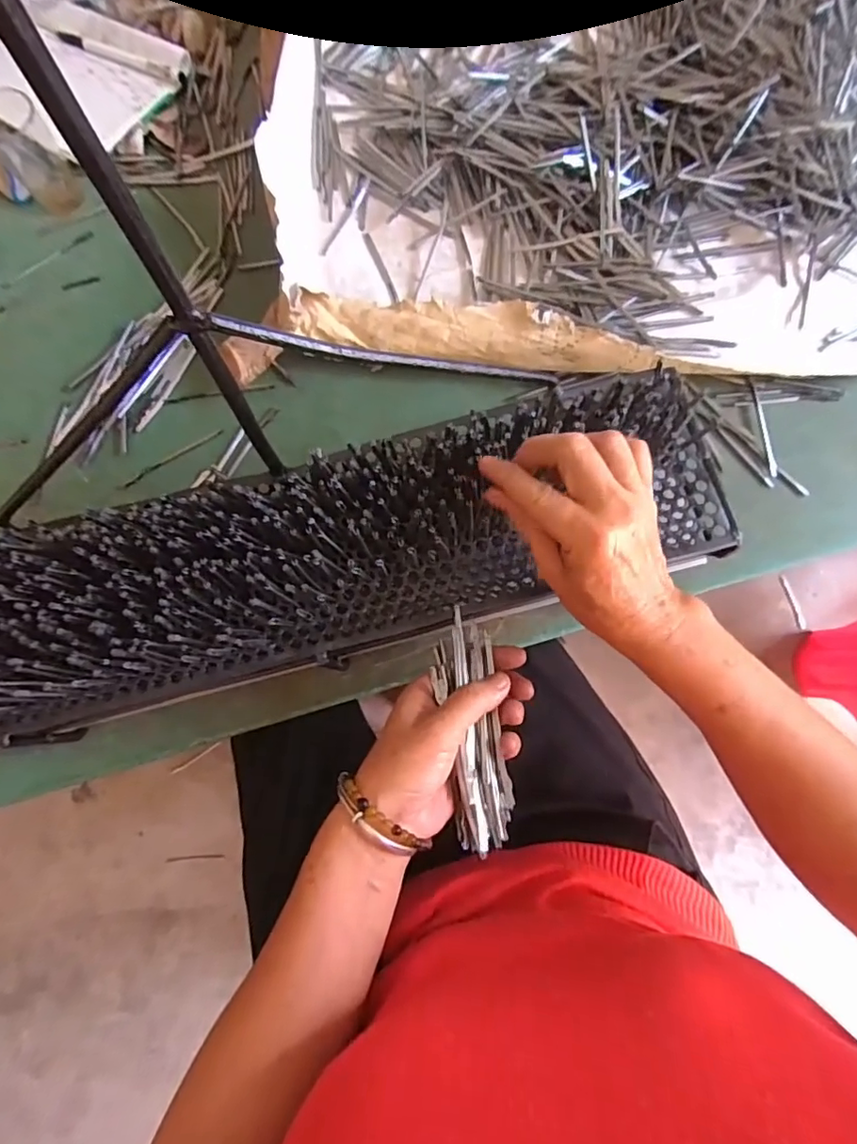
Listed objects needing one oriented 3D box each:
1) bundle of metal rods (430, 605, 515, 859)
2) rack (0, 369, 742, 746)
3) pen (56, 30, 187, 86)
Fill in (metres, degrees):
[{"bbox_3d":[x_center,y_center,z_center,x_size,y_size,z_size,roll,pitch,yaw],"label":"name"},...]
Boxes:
[{"bbox_3d":[0.028,0.096,0.339,0.037,0.020,0.141,-6,69,0],"label":"bundle of metal rods"},{"bbox_3d":[-0.084,-0.007,0.364,0.576,0.062,0.127,-16,77,-4],"label":"rack"},{"bbox_3d":[-0.332,-0.547,0.573,0.167,0.012,0.017,26,79,7],"label":"pen"}]

